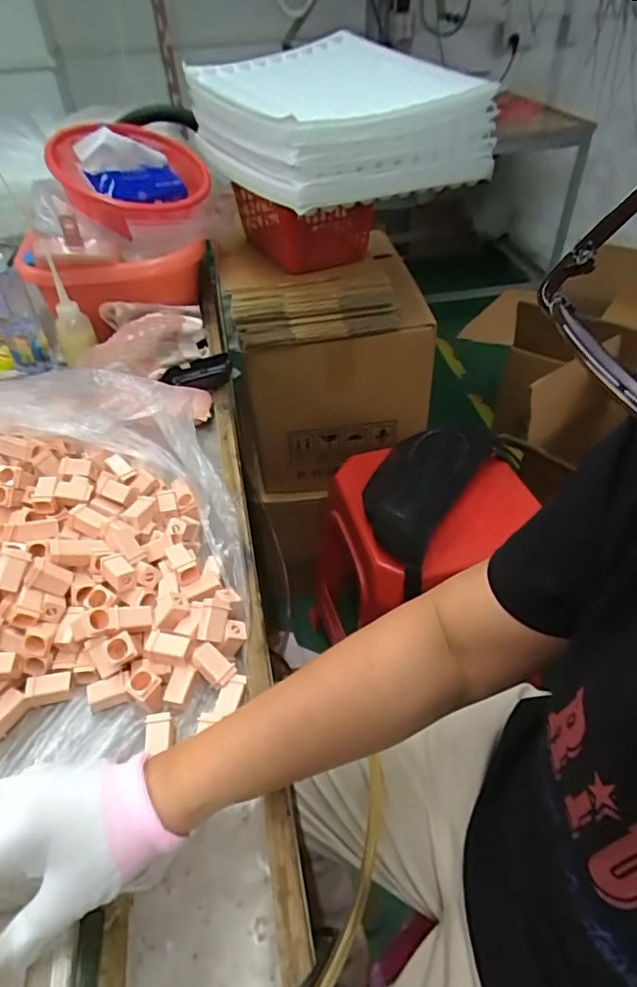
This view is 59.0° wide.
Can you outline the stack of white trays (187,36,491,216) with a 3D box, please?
[{"bbox_3d":[0.011,-0.542,0.818,0.317,0.118,0.371,-22,47,-18],"label":"stack of white trays"}]

